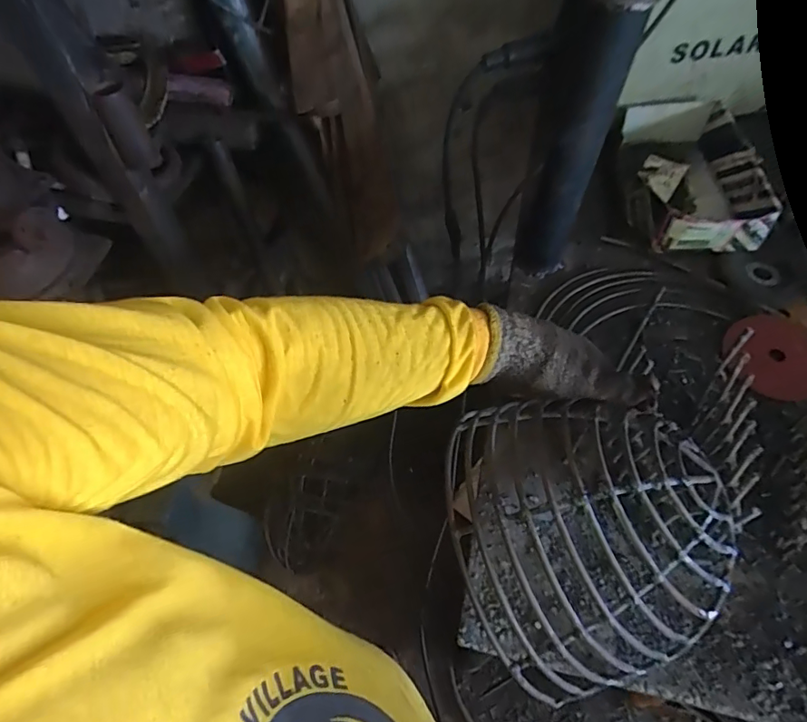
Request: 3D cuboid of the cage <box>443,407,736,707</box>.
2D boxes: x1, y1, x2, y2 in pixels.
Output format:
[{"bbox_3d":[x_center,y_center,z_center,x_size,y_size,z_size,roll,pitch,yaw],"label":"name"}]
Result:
[{"bbox_3d":[0.136,0.128,0.402,0.201,0.121,0.210,-15,58,-6],"label":"cage"}]

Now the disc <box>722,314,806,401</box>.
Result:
[{"bbox_3d":[0.398,-0.005,0.546,0.093,0.012,0.100,-6,60,11],"label":"disc"}]

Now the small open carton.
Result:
[{"bbox_3d":[0.360,-0.240,0.664,0.138,0.066,0.240,3,57,6],"label":"small open carton"}]

